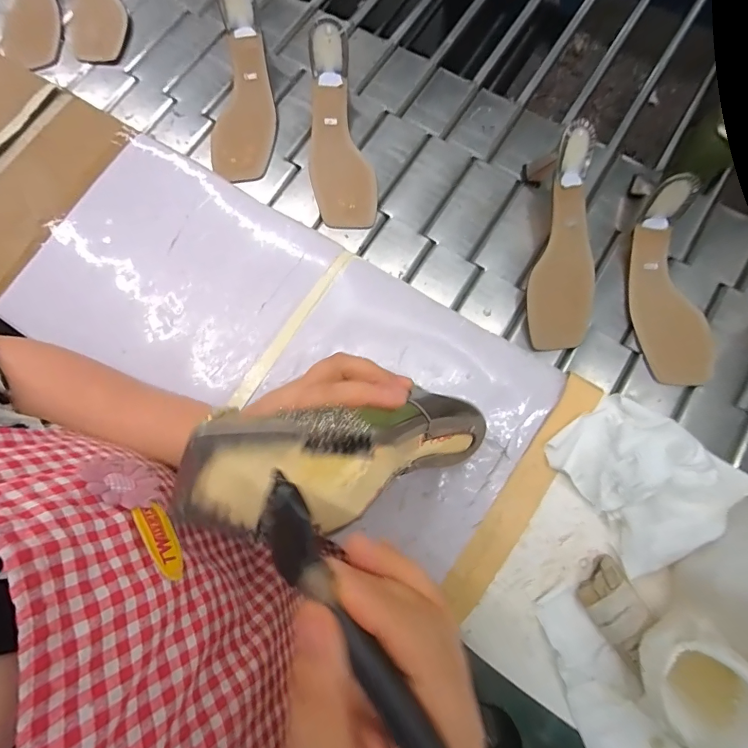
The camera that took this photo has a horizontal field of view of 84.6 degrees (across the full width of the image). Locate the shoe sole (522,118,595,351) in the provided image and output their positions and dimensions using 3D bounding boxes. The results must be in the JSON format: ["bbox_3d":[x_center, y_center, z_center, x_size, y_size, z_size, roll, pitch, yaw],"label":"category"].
[{"bbox_3d":[0.208,-0.145,0.457,0.071,0.070,0.227,2,90,-1],"label":"shoe sole"}]

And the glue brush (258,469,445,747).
[{"bbox_3d":[-0.006,0.103,0.154,0.023,0.008,0.139,-36,69,-9],"label":"glue brush"}]

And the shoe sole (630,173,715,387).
[{"bbox_3d":[0.321,-0.092,0.427,0.069,0.077,0.199,-7,77,-3],"label":"shoe sole"}]

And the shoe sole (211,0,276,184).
[{"bbox_3d":[-0.160,-0.345,0.499,0.073,0.036,0.218,1,96,-1],"label":"shoe sole"}]

